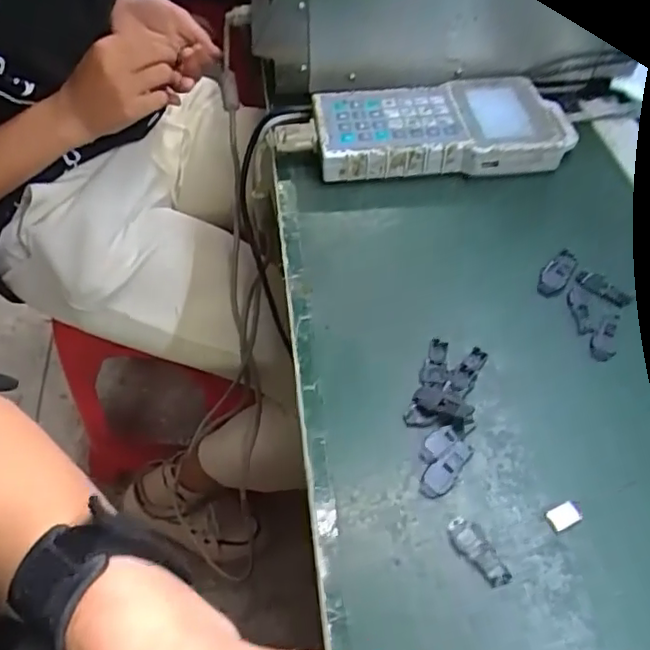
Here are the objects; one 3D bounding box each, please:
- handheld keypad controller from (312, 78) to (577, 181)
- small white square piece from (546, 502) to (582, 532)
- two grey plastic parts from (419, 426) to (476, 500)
[{"bbox_3d":[0.107,-0.169,0.548,0.229,0.037,0.093,-2,50,-3],"label":"handheld keypad controller"},{"bbox_3d":[0.132,0.106,0.342,0.017,0.004,0.011,-19,53,-16],"label":"small white square piece"},{"bbox_3d":[0.069,0.078,0.362,0.026,0.004,0.051,30,56,21],"label":"two grey plastic parts"}]

